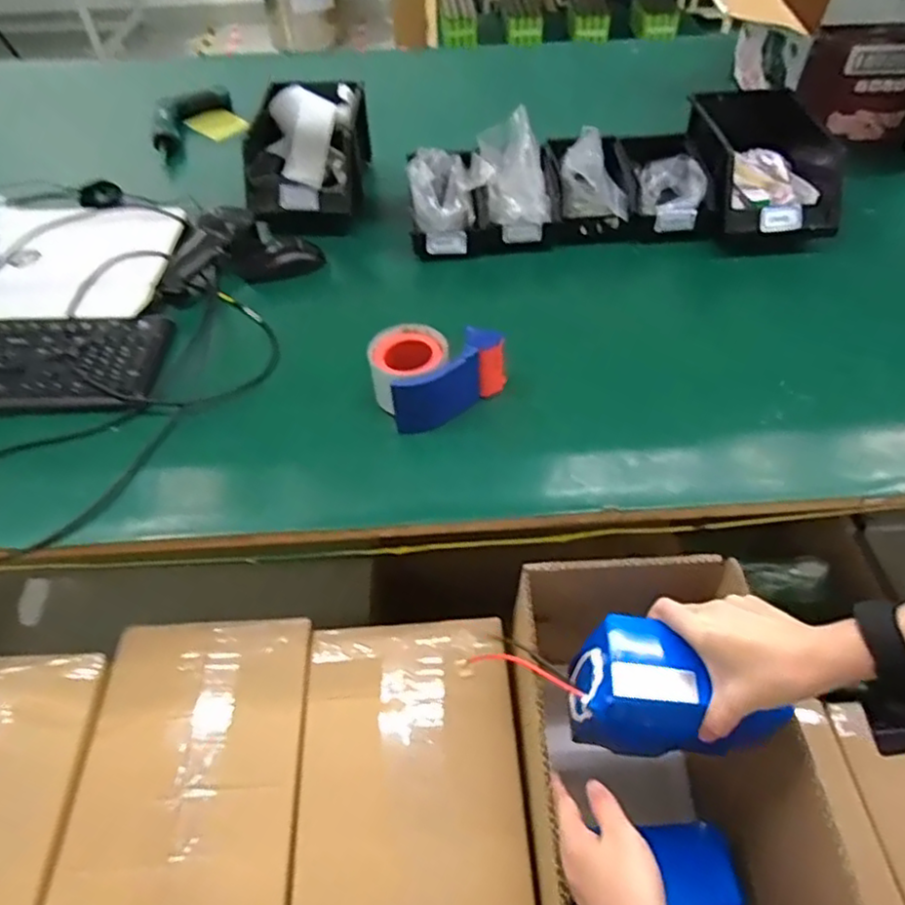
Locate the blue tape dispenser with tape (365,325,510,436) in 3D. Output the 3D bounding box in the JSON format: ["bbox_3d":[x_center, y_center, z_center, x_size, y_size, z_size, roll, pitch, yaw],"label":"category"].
[{"bbox_3d":[-0.013,-0.087,0.722,0.148,0.077,0.110,-7,52,-3],"label":"blue tape dispenser with tape"}]

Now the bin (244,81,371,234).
[{"bbox_3d":[-0.225,-0.457,1.001,0.176,0.112,0.252,-4,52,0],"label":"bin"}]

